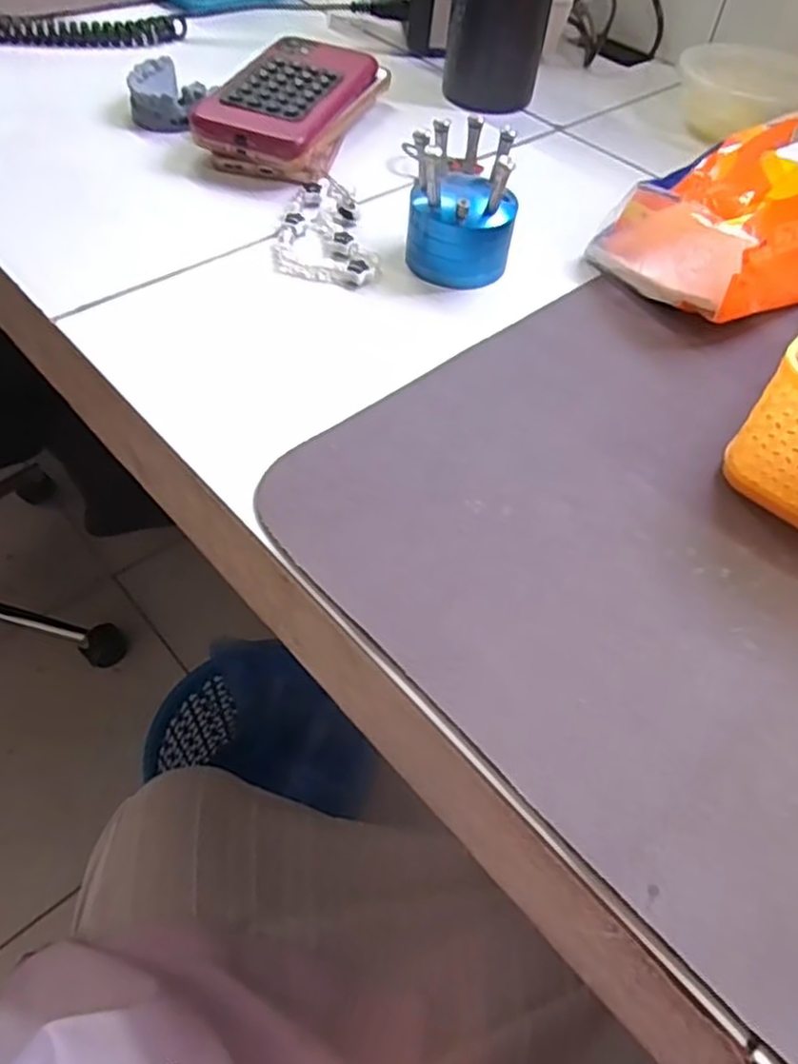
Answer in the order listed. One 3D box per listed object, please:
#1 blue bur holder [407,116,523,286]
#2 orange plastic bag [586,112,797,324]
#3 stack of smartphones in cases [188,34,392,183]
[{"bbox_3d":[0.036,-0.179,0.390,0.058,0.068,0.056,9,53,3],"label":"blue bur holder"},{"bbox_3d":[0.212,-0.184,0.405,0.173,0.071,0.094,-24,58,-20],"label":"orange plastic bag"},{"bbox_3d":[-0.070,-0.289,0.486,0.083,0.035,0.146,14,54,7],"label":"stack of smartphones in cases"}]

